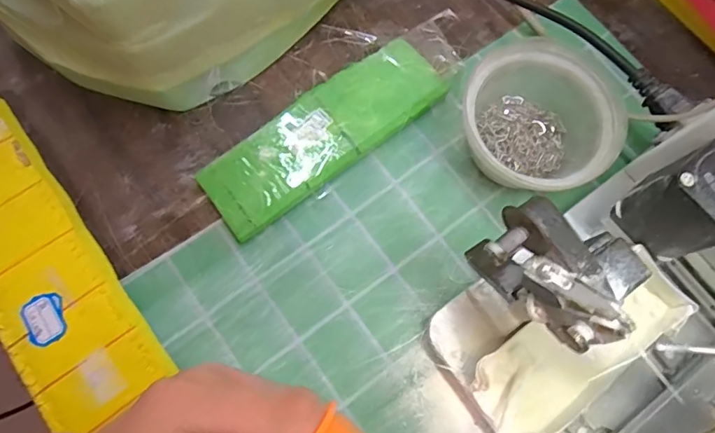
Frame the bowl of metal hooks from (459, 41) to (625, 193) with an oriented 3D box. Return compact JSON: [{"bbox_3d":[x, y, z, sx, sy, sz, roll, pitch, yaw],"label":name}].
[{"bbox_3d":[0.116,-0.060,0.320,0.096,0.052,0.097,0,75,-1],"label":"bowl of metal hooks"}]

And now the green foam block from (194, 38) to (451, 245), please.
[{"bbox_3d":[-0.021,-0.059,0.332,0.179,0.014,0.058,-37,78,-10],"label":"green foam block"}]

